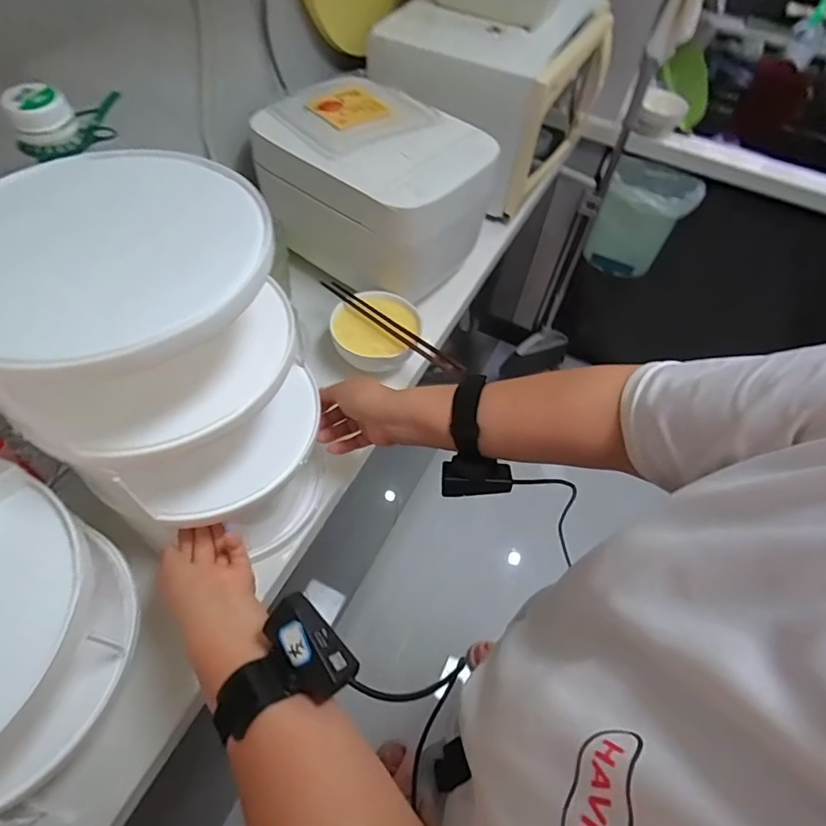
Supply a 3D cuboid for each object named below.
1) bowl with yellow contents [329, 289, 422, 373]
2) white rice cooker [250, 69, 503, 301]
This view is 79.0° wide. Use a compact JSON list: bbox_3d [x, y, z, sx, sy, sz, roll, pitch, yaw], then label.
[{"bbox_3d":[-0.053,-0.119,0.730,0.122,0.050,0.119,2,54,-2],"label":"bowl with yellow contents"},{"bbox_3d":[-0.055,-0.345,0.778,0.299,0.194,0.224,29,58,17],"label":"white rice cooker"}]

